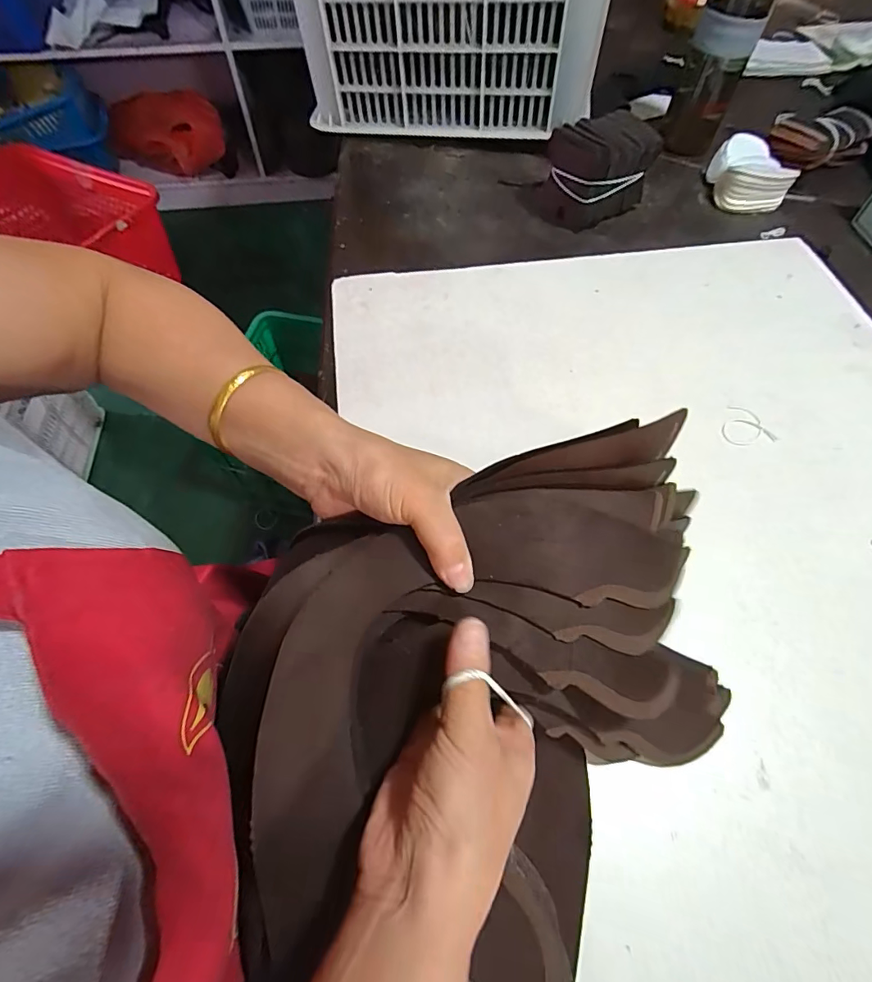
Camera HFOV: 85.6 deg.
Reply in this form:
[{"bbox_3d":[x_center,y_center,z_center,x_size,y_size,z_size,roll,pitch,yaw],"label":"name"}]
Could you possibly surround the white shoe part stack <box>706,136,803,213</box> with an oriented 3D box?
[{"bbox_3d":[0.420,-0.430,0.630,0.094,0.046,0.117,14,60,7],"label":"white shoe part stack"}]

